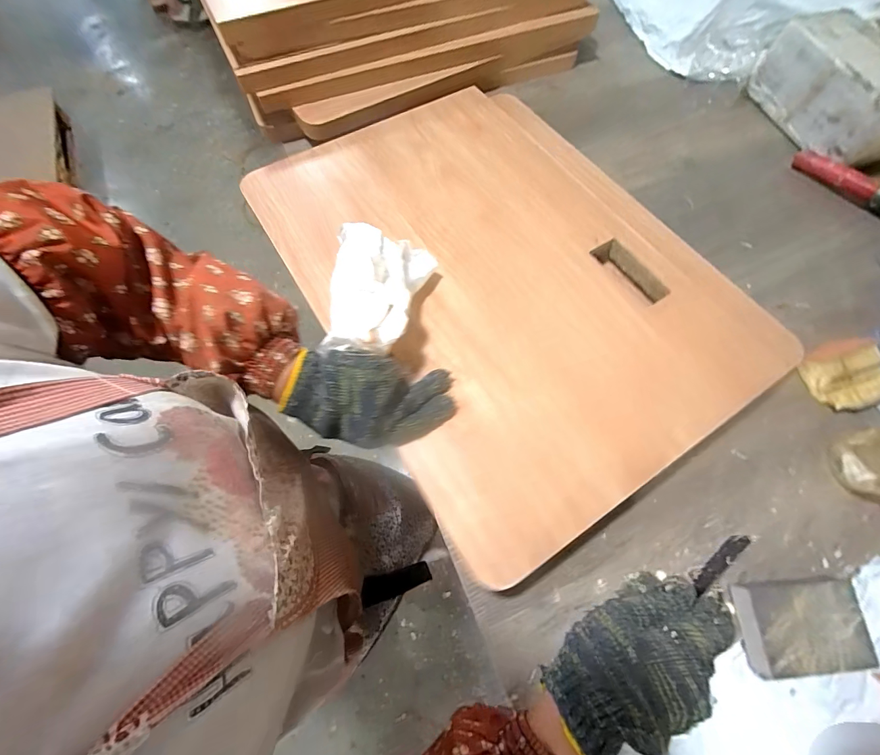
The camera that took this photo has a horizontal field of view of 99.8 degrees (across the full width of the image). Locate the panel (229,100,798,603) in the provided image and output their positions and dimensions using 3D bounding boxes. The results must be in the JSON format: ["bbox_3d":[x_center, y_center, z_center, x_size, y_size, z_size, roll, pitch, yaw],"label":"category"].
[{"bbox_3d":[0.067,-0.139,0.440,0.433,0.014,0.559,-31,71,-12],"label":"panel"}]

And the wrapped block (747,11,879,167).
[{"bbox_3d":[0.589,-0.428,0.560,0.114,0.107,0.239,-13,68,-6],"label":"wrapped block"}]

